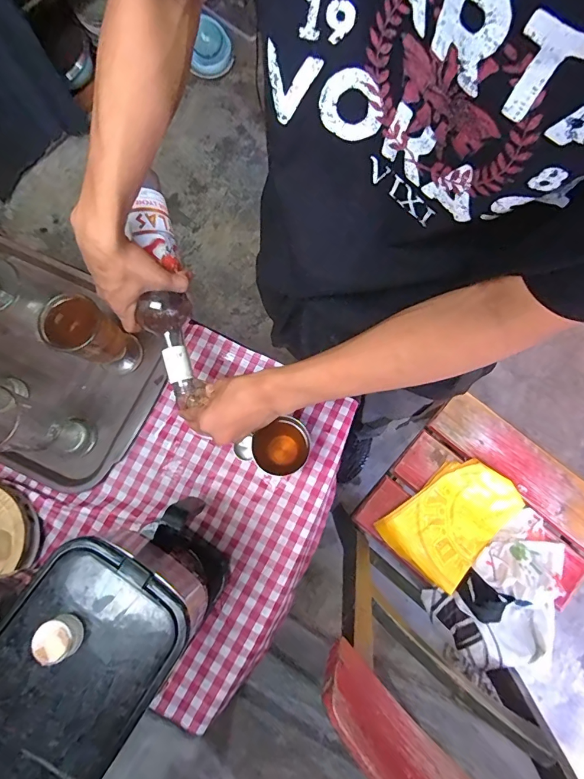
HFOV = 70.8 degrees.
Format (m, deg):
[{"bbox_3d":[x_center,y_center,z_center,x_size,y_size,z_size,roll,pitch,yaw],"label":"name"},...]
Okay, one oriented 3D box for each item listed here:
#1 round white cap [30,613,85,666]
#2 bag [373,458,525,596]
[{"bbox_3d":[-0.177,0.188,0.311,0.027,0.024,0.029,0,77,1],"label":"round white cap"},{"bbox_3d":[0.313,0.245,0.793,0.254,0.050,0.163,-38,80,-7],"label":"bag"}]

